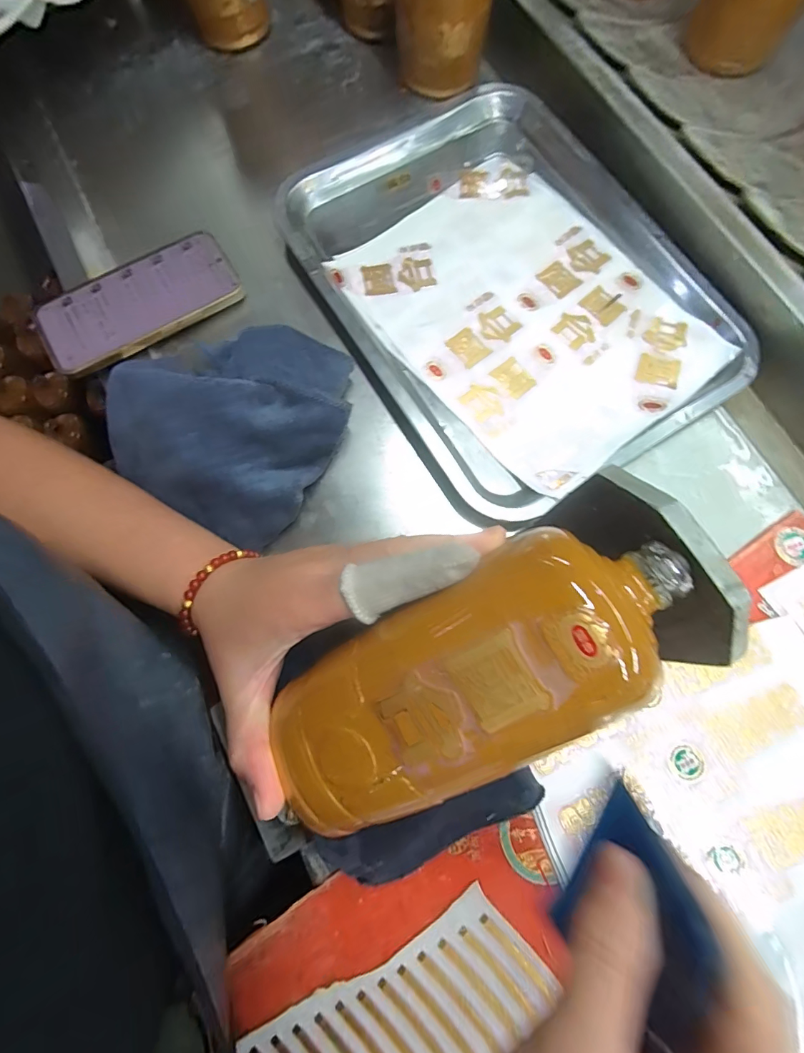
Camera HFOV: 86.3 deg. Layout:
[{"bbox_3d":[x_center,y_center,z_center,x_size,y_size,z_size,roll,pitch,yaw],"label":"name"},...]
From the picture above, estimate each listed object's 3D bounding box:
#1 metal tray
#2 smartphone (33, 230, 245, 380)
[{"bbox_3d":[0.085,-0.203,0.348,0.273,0.021,0.353,-29,77,-6],"label":"metal tray"},{"bbox_3d":[-0.212,-0.182,0.349,0.155,0.013,0.071,-32,77,-7],"label":"smartphone"}]

